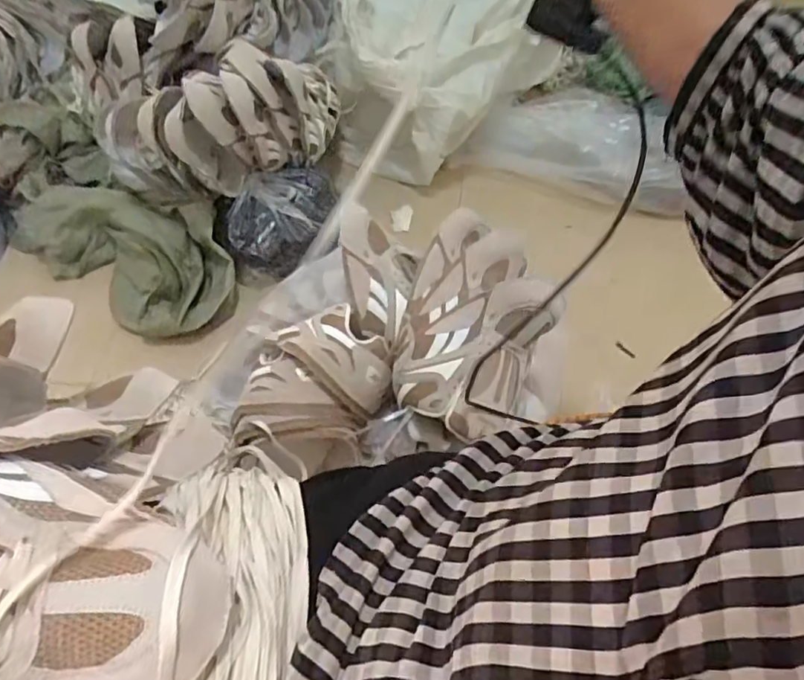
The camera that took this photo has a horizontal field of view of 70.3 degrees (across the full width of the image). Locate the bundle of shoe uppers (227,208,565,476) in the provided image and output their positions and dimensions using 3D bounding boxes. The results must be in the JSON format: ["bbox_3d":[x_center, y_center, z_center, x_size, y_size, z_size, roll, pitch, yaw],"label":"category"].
[{"bbox_3d":[-0.008,0.020,0.745,0.374,0.231,0.274,-4,55,-3],"label":"bundle of shoe uppers"}]

